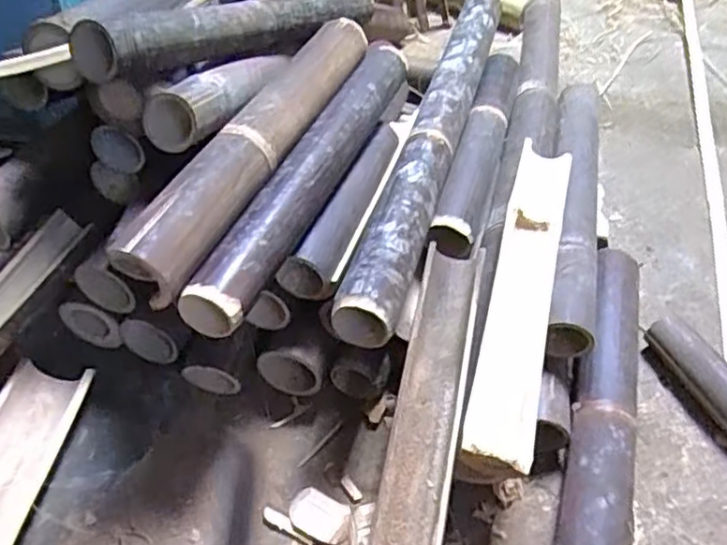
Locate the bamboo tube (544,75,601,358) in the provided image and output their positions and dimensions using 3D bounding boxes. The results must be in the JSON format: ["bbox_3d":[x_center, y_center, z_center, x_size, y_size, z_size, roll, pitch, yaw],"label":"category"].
[{"bbox_3d":[0.276,-0.095,0.853,0.063,0.055,0.482,9,46,9],"label":"bamboo tube"}]

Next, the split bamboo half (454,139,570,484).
[{"bbox_3d":[0.171,0.018,0.710,0.068,0.044,0.433,12,47,11],"label":"split bamboo half"}]

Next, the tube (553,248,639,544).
[{"bbox_3d":[0.259,0.158,0.706,0.073,0.068,0.474,13,47,12],"label":"tube"}]

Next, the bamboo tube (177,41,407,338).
[{"bbox_3d":[-0.050,-0.123,0.727,0.061,0.053,0.481,17,48,16],"label":"bamboo tube"}]

